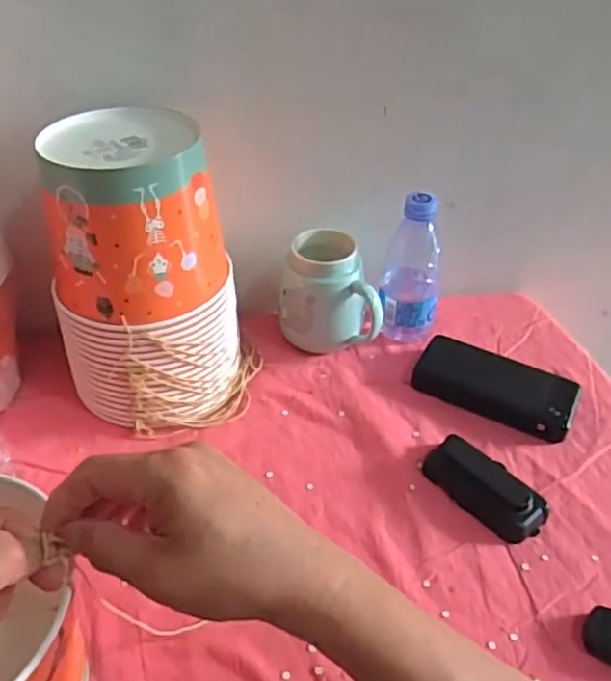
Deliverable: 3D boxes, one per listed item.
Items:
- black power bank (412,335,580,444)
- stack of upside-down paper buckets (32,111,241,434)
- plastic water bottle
[{"bbox_3d":[0.187,0.044,0.651,0.154,0.035,0.057,21,44,21],"label":"black power bank"},{"bbox_3d":[-0.144,-0.055,0.592,0.157,0.244,0.148,-7,41,-10],"label":"stack of upside-down paper buckets"},{"bbox_3d":[0.113,-0.074,0.691,0.062,0.163,0.053,10,41,9],"label":"plastic water bottle"}]

